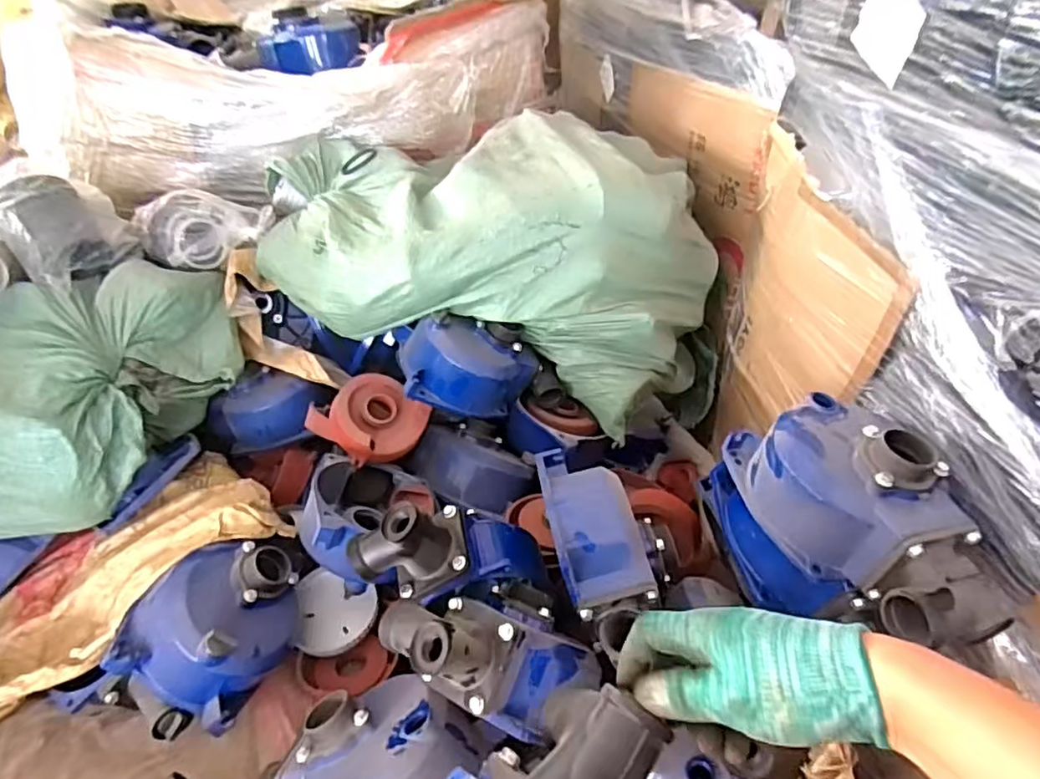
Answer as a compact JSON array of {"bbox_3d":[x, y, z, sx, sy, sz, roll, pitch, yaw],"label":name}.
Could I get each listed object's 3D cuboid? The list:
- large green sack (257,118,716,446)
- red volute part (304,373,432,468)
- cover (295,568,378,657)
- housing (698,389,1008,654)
[{"bbox_3d":[-0.056,-0.256,1.168,0.868,0.382,0.451,5,40,5],"label":"large green sack"},{"bbox_3d":[-0.258,0.050,1.073,0.165,0.134,0.164,-38,90,-28],"label":"red volute part"},{"bbox_3d":[-0.287,0.340,0.932,0.131,0.028,0.112,12,63,15],"label":"cover"},{"bbox_3d":[0.366,0.145,0.689,0.161,0.200,0.300,-26,47,-28],"label":"housing"}]

